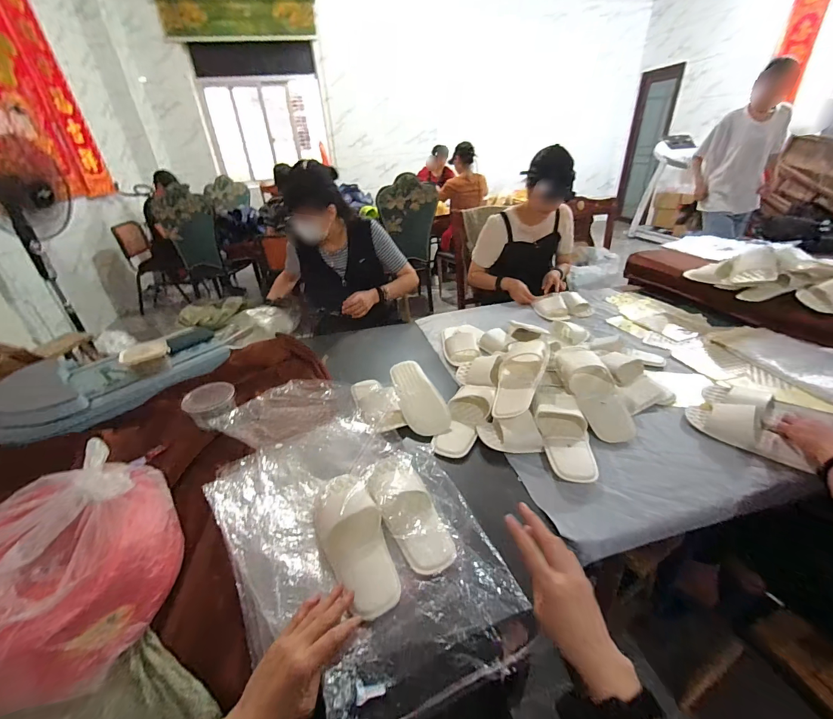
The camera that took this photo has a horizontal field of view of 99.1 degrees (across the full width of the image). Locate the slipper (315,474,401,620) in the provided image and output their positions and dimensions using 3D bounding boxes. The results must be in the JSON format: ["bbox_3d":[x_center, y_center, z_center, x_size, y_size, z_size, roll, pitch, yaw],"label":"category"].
[{"bbox_3d":[-0.104,0.284,0.581,0.095,0.045,0.243,-17,43,-22],"label":"slipper"}]

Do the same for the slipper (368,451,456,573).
[{"bbox_3d":[-0.017,0.258,0.629,0.092,0.044,0.234,-17,34,-22],"label":"slipper"}]

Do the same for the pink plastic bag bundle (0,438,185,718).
[{"bbox_3d":[-0.516,0.289,0.516,0.257,0.145,0.300,-6,31,-4],"label":"pink plastic bag bundle"}]

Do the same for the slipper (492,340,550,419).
[{"bbox_3d":[0.255,0.031,0.865,0.115,0.045,0.279,-10,38,36],"label":"slipper"}]

